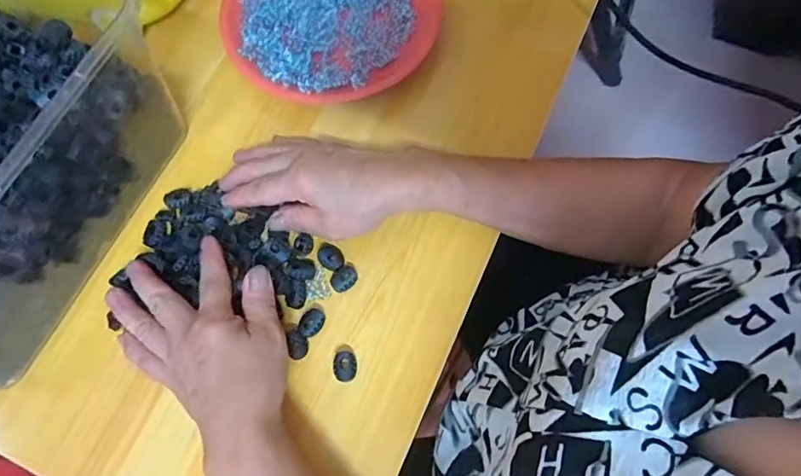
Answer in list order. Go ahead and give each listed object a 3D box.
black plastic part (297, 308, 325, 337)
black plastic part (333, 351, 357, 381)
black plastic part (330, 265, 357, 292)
[{"bbox_3d":[-0.067,0.064,0.379,0.016,0.007,0.022,21,74,6],"label":"black plastic part"},{"bbox_3d":[-0.041,0.095,0.371,0.016,0.006,0.022,-4,73,-1],"label":"black plastic part"},{"bbox_3d":[-0.044,0.032,0.391,0.022,0.004,0.017,-37,77,-10],"label":"black plastic part"}]

